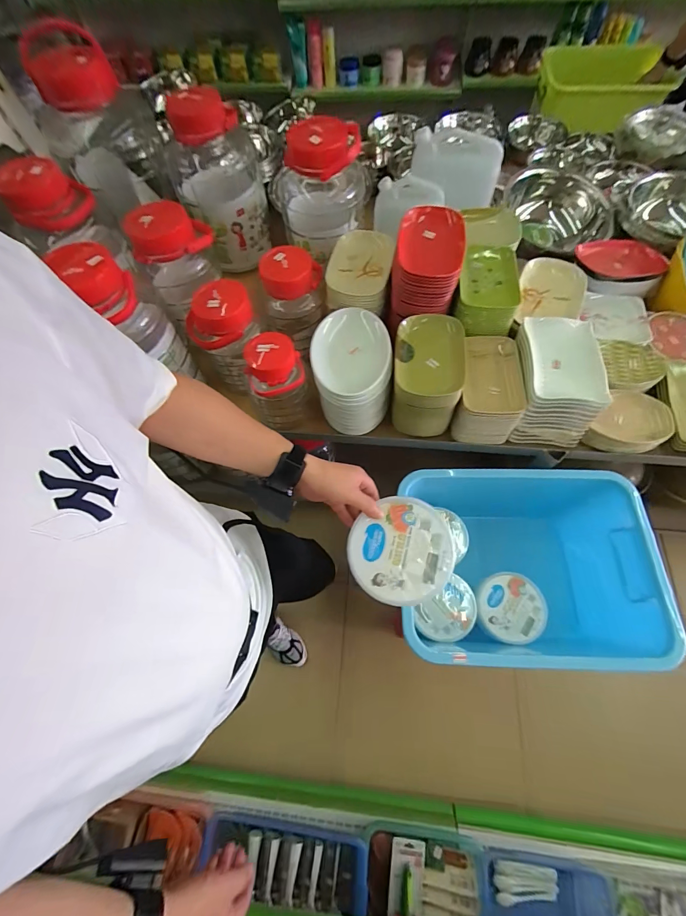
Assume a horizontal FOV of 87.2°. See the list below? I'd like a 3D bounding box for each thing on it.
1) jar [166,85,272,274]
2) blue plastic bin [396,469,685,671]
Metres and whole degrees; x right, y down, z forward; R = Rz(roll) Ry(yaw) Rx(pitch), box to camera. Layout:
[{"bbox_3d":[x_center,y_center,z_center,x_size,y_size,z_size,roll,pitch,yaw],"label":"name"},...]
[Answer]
[{"bbox_3d":[-0.312,-0.686,0.919,0.205,0.336,0.161,-16,66,-4],"label":"jar"},{"bbox_3d":[0.379,0.262,0.851,0.485,0.338,0.368,0,66,3],"label":"blue plastic bin"}]

